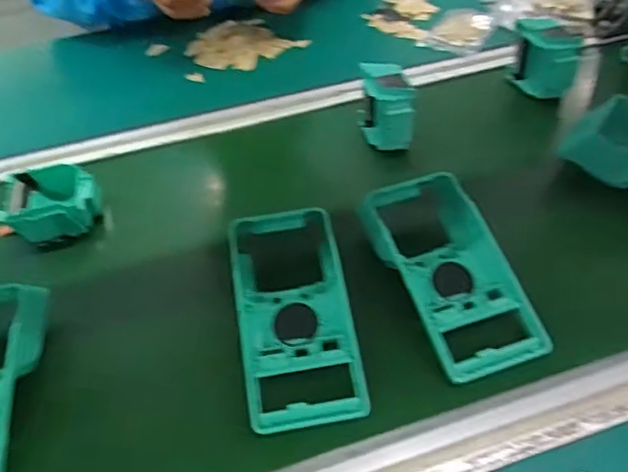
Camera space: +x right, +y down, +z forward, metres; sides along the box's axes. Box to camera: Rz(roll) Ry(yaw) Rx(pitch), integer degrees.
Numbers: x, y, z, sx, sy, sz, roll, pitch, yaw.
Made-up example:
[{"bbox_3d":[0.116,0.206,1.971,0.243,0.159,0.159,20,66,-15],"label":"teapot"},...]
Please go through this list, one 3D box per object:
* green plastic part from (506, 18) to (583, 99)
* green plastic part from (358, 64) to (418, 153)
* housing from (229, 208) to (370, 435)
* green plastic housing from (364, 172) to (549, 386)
[{"bbox_3d":[0.263,-0.204,0.674,0.071,0.069,0.050,22,47,26],"label":"green plastic part"},{"bbox_3d":[0.075,-0.136,0.618,0.046,0.074,0.077,-5,41,-2],"label":"green plastic part"},{"bbox_3d":[-0.018,0.047,0.453,0.087,0.051,0.193,-8,43,-4],"label":"housing"},{"bbox_3d":[0.103,0.023,0.468,0.088,0.049,0.179,-15,44,-12],"label":"green plastic housing"}]

